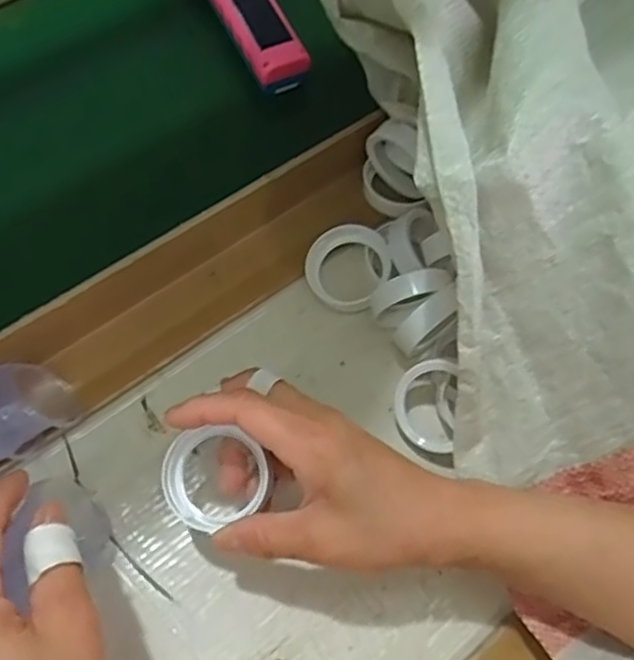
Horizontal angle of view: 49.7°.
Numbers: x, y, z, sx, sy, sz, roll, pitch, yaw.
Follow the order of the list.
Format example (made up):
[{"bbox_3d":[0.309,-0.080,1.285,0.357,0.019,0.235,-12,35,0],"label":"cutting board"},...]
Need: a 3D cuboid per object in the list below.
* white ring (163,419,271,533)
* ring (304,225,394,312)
[{"bbox_3d":[-0.050,0.075,0.340,0.053,0.016,0.049,-3,84,-7],"label":"white ring"},{"bbox_3d":[0.020,-0.039,0.433,0.054,0.016,0.054,-1,81,7],"label":"ring"}]

